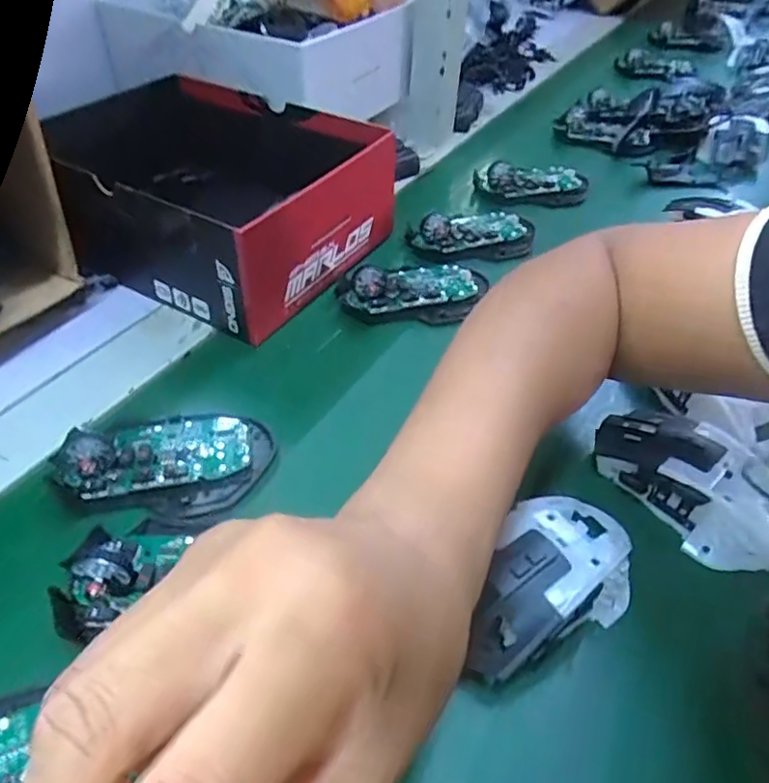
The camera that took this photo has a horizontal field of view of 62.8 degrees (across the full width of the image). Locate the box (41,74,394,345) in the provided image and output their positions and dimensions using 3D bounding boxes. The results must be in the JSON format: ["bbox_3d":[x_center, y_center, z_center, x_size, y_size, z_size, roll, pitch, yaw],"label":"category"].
[{"bbox_3d":[-0.131,-0.157,0.505,0.230,0.088,0.194,24,47,18],"label":"box"}]

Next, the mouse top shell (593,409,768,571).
[{"bbox_3d":[0.172,0.051,0.342,0.061,0.039,0.114,-25,52,-27],"label":"mouse top shell"}]

